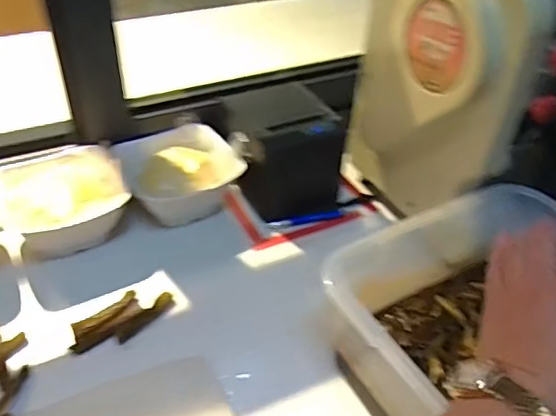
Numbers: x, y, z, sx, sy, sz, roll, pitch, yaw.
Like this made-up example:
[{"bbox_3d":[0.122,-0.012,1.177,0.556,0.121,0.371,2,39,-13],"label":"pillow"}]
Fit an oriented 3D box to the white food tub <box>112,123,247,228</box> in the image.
[{"bbox_3d":[-0.135,-0.040,0.778,0.153,0.082,0.132,-14,42,-18],"label":"white food tub"}]

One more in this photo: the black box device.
[{"bbox_3d":[0.006,-0.081,0.798,0.141,0.127,0.145,-12,42,-16],"label":"black box device"}]

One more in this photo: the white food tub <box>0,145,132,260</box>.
[{"bbox_3d":[-0.278,-0.002,0.728,0.152,0.080,0.154,-17,43,-22],"label":"white food tub"}]

